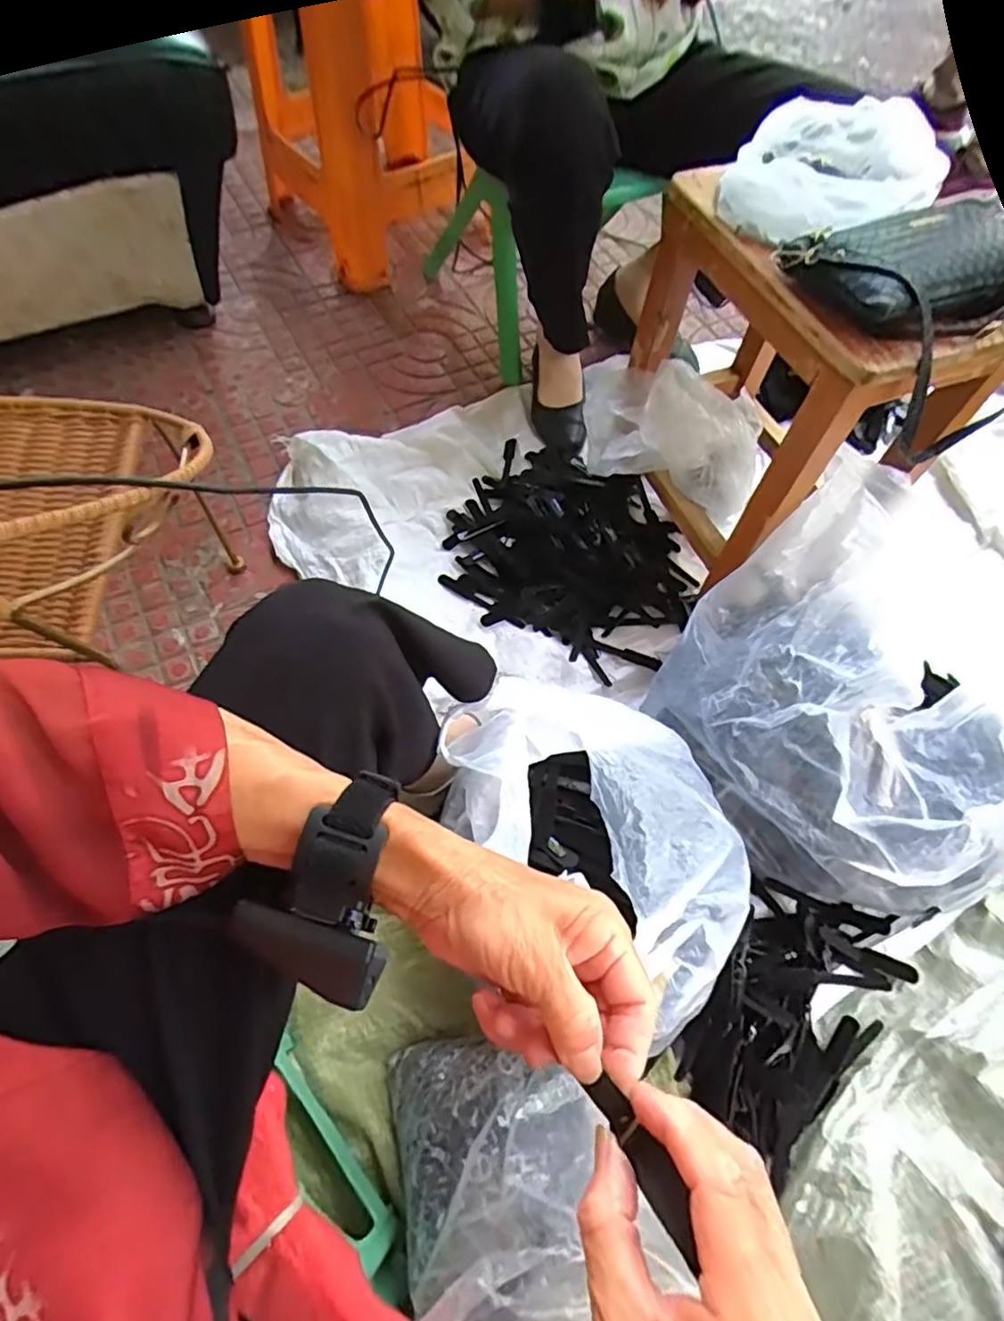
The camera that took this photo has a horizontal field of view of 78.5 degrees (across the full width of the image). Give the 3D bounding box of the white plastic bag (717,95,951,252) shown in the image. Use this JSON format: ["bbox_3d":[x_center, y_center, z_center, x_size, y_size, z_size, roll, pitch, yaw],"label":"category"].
[{"bbox_3d":[0.307,-0.452,0.572,0.183,0.059,0.173,25,65,12],"label":"white plastic bag"}]

